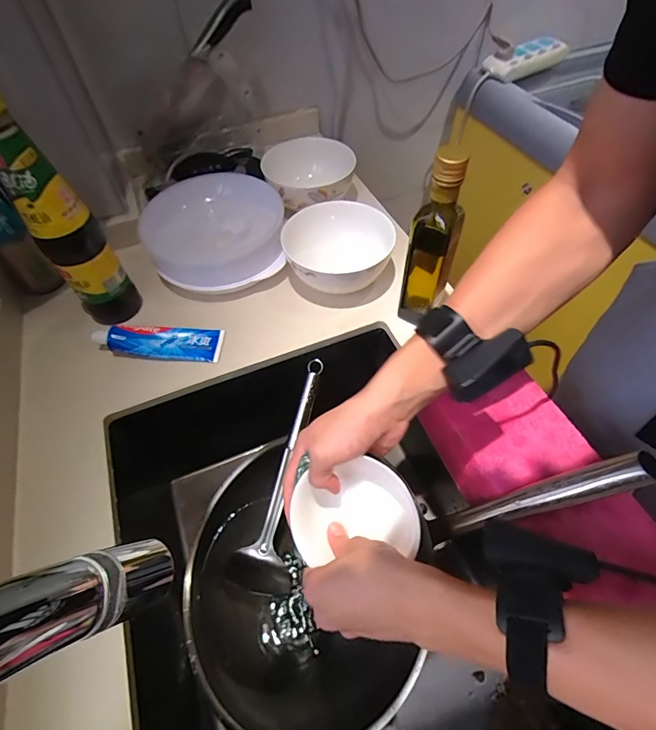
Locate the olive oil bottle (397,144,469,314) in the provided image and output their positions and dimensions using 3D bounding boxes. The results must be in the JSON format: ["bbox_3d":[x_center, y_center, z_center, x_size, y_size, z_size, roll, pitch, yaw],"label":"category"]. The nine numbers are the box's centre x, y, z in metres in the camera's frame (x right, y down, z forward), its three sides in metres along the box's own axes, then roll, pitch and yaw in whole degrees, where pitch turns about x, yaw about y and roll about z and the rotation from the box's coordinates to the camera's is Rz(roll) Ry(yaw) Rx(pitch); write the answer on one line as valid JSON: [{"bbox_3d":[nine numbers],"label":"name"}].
[{"bbox_3d":[0.118,-0.136,0.453,0.049,0.223,0.048,19,57,15],"label":"olive oil bottle"}]

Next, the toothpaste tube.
[{"bbox_3d":[-0.222,-0.033,0.527,0.160,0.030,0.050,2,55,2],"label":"toothpaste tube"}]

